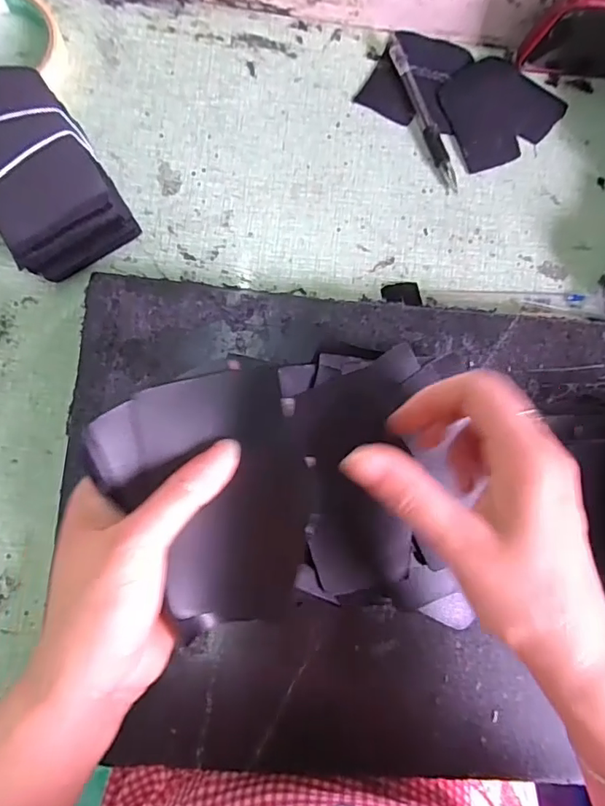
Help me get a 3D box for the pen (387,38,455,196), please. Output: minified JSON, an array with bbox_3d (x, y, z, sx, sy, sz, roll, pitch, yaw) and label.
[{"bbox_3d":[0.091,-0.221,0.401,0.012,0.011,0.129,-20,84,-7],"label":"pen"}]

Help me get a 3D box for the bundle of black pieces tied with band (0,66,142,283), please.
[{"bbox_3d":[-0.176,-0.150,0.348,0.079,0.052,0.124,-36,87,-8],"label":"bundle of black pieces tied with band"}]

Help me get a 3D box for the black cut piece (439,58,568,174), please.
[{"bbox_3d":[0.154,-0.230,0.409,0.096,0.005,0.079,-27,85,-7],"label":"black cut piece"}]

